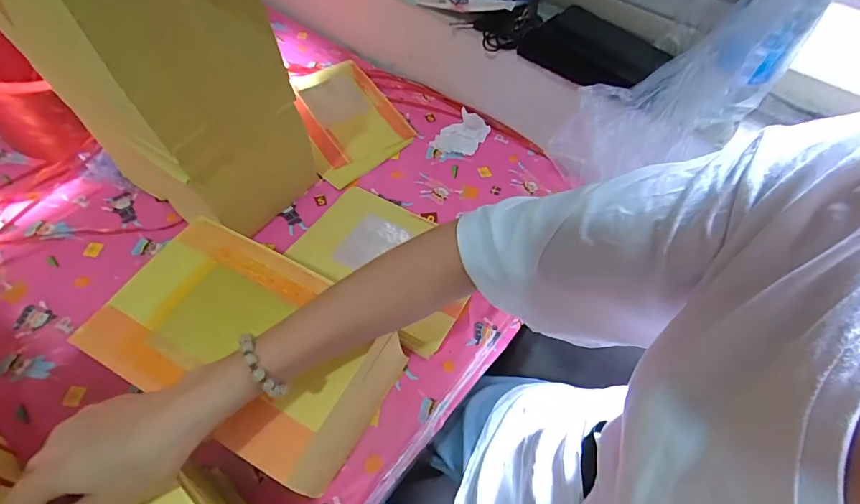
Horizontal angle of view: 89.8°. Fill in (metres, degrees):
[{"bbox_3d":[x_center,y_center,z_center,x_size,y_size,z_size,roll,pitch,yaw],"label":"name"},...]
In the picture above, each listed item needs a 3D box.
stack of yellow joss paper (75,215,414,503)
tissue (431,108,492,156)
[{"bbox_3d":[-0.190,0.092,0.441,0.208,0.126,0.164,24,56,13],"label":"stack of yellow joss paper"},{"bbox_3d":[0.054,-0.190,0.702,0.064,0.025,0.091,34,59,19],"label":"tissue"}]

